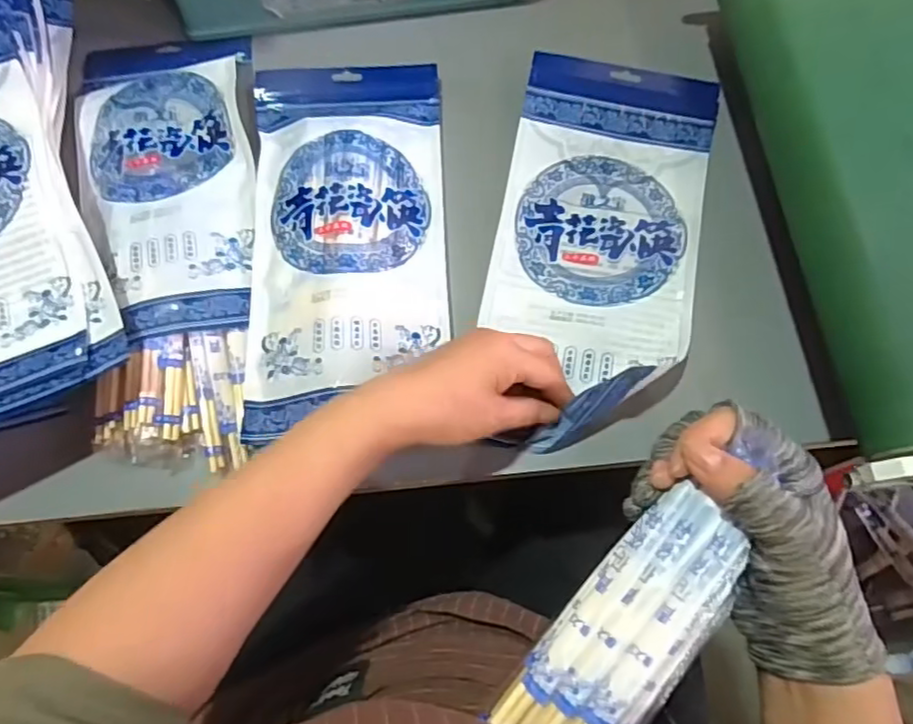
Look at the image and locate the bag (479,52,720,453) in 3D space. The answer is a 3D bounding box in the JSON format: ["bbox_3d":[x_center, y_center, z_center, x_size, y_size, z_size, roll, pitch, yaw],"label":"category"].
[{"bbox_3d":[0.103,-0.088,0.453,0.143,0.036,0.298,10,70,6],"label":"bag"}]

